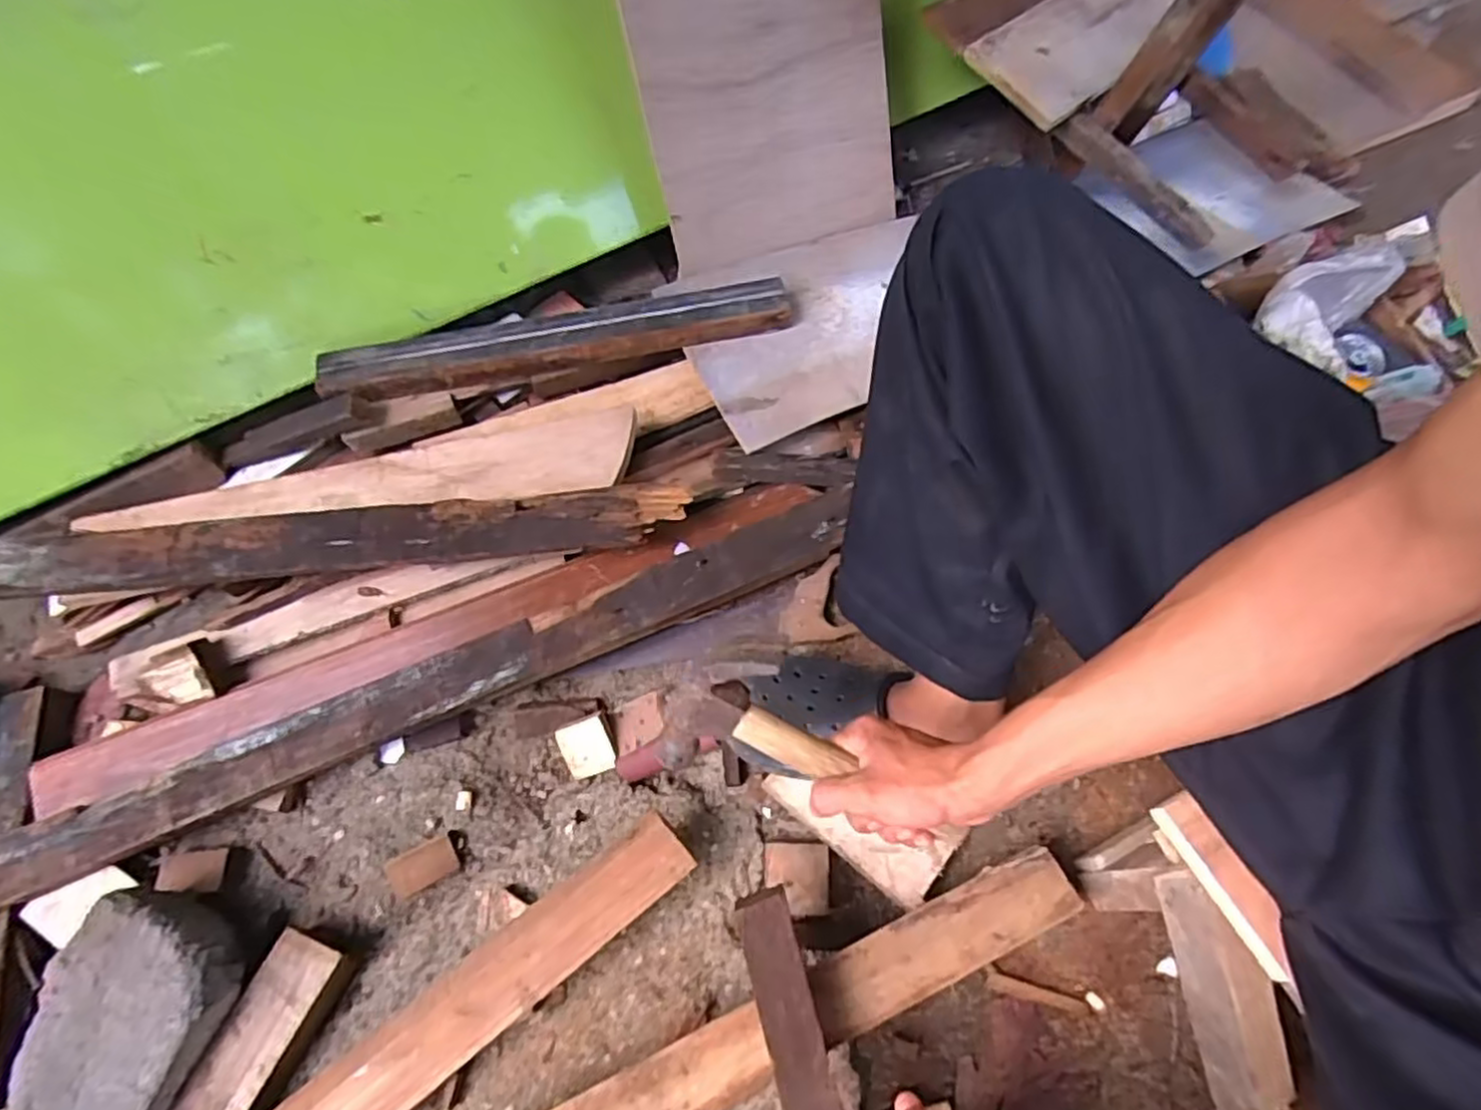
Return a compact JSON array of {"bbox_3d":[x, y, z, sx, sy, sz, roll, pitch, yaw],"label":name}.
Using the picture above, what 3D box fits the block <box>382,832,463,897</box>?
[{"bbox_3d":[-0.306,0.299,0.699,0.063,0.019,0.039,-28,66,-12],"label":"block"}]

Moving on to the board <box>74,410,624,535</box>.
[{"bbox_3d":[-0.394,-0.070,0.764,0.563,0.028,0.082,-10,63,-2],"label":"board"}]

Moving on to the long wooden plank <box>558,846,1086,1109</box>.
[{"bbox_3d":[-0.083,0.424,0.545,0.779,0.016,0.062,-24,65,-10],"label":"long wooden plank"}]

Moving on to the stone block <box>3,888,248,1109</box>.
[{"bbox_3d":[-0.506,0.394,0.590,0.123,0.069,0.204,12,65,8],"label":"stone block"}]

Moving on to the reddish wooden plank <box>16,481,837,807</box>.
[{"bbox_3d":[-0.298,0.078,0.755,0.812,0.030,0.090,-19,65,-8],"label":"reddish wooden plank"}]

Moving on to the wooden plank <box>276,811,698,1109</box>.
[{"bbox_3d":[-0.263,0.398,0.562,0.526,0.020,0.063,-36,95,-12],"label":"wooden plank"}]

